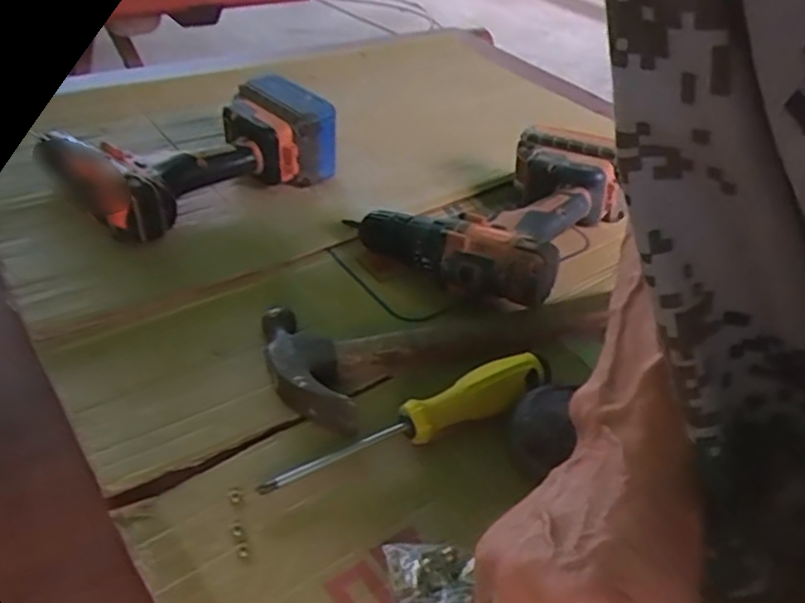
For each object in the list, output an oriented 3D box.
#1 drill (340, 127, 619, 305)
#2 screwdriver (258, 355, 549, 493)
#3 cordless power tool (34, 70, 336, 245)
[{"bbox_3d":[0.079,-0.087,0.590,0.177,0.067,0.208,24,43,21],"label":"drill"},{"bbox_3d":[0.007,0.073,0.422,0.200,0.025,0.029,-15,44,-23],"label":"screwdriver"},{"bbox_3d":[-0.182,-0.125,0.595,0.111,0.085,0.236,32,47,28],"label":"cordless power tool"}]

